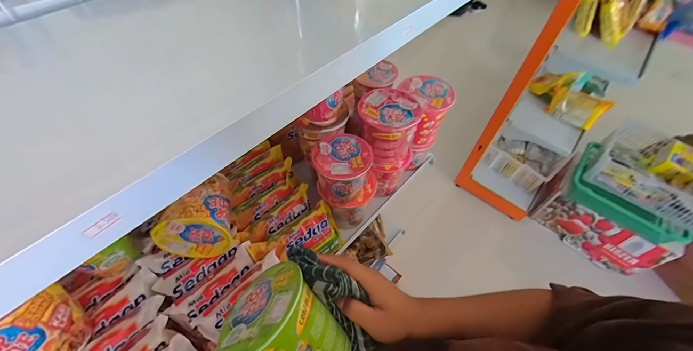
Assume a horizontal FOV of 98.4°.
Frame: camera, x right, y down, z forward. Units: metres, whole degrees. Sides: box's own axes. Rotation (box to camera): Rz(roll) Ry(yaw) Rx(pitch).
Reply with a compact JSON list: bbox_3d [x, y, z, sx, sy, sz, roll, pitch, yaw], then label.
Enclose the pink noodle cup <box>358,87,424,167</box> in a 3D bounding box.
[{"bbox_3d":[0.071,-0.081,0.540,0.100,0.109,0.093,1,54,-2],"label":"pink noodle cup"}]

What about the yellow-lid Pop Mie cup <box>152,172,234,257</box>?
[{"bbox_3d":[-0.234,0.061,0.469,0.102,0.097,0.104,-9,55,-9],"label":"yellow-lid Pop Mie cup"}]

